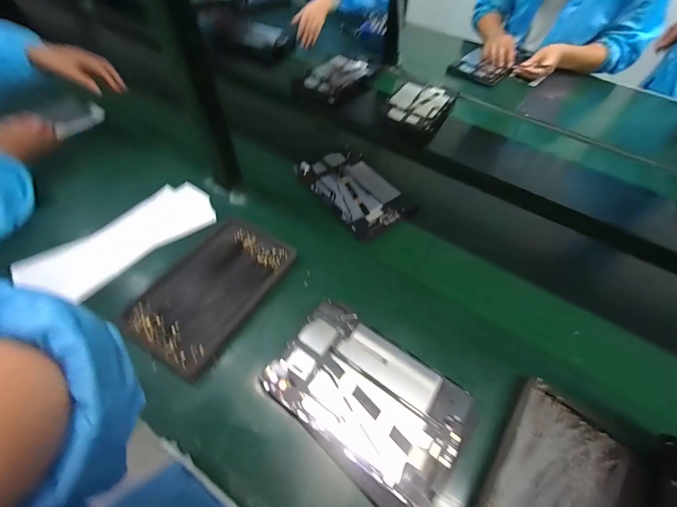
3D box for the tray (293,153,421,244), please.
[{"bbox_3d":[0.029,-0.127,0.629,0.139,0.031,0.226,-31,62,-20],"label":"tray"}]

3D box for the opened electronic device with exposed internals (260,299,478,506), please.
[{"bbox_3d":[0.037,0.185,0.396,0.241,0.031,0.159,36,63,20],"label":"opened electronic device with exposed internals"}]

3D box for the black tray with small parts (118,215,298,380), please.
[{"bbox_3d":[-0.196,0.047,0.480,0.155,0.023,0.244,28,60,16],"label":"black tray with small parts"}]

